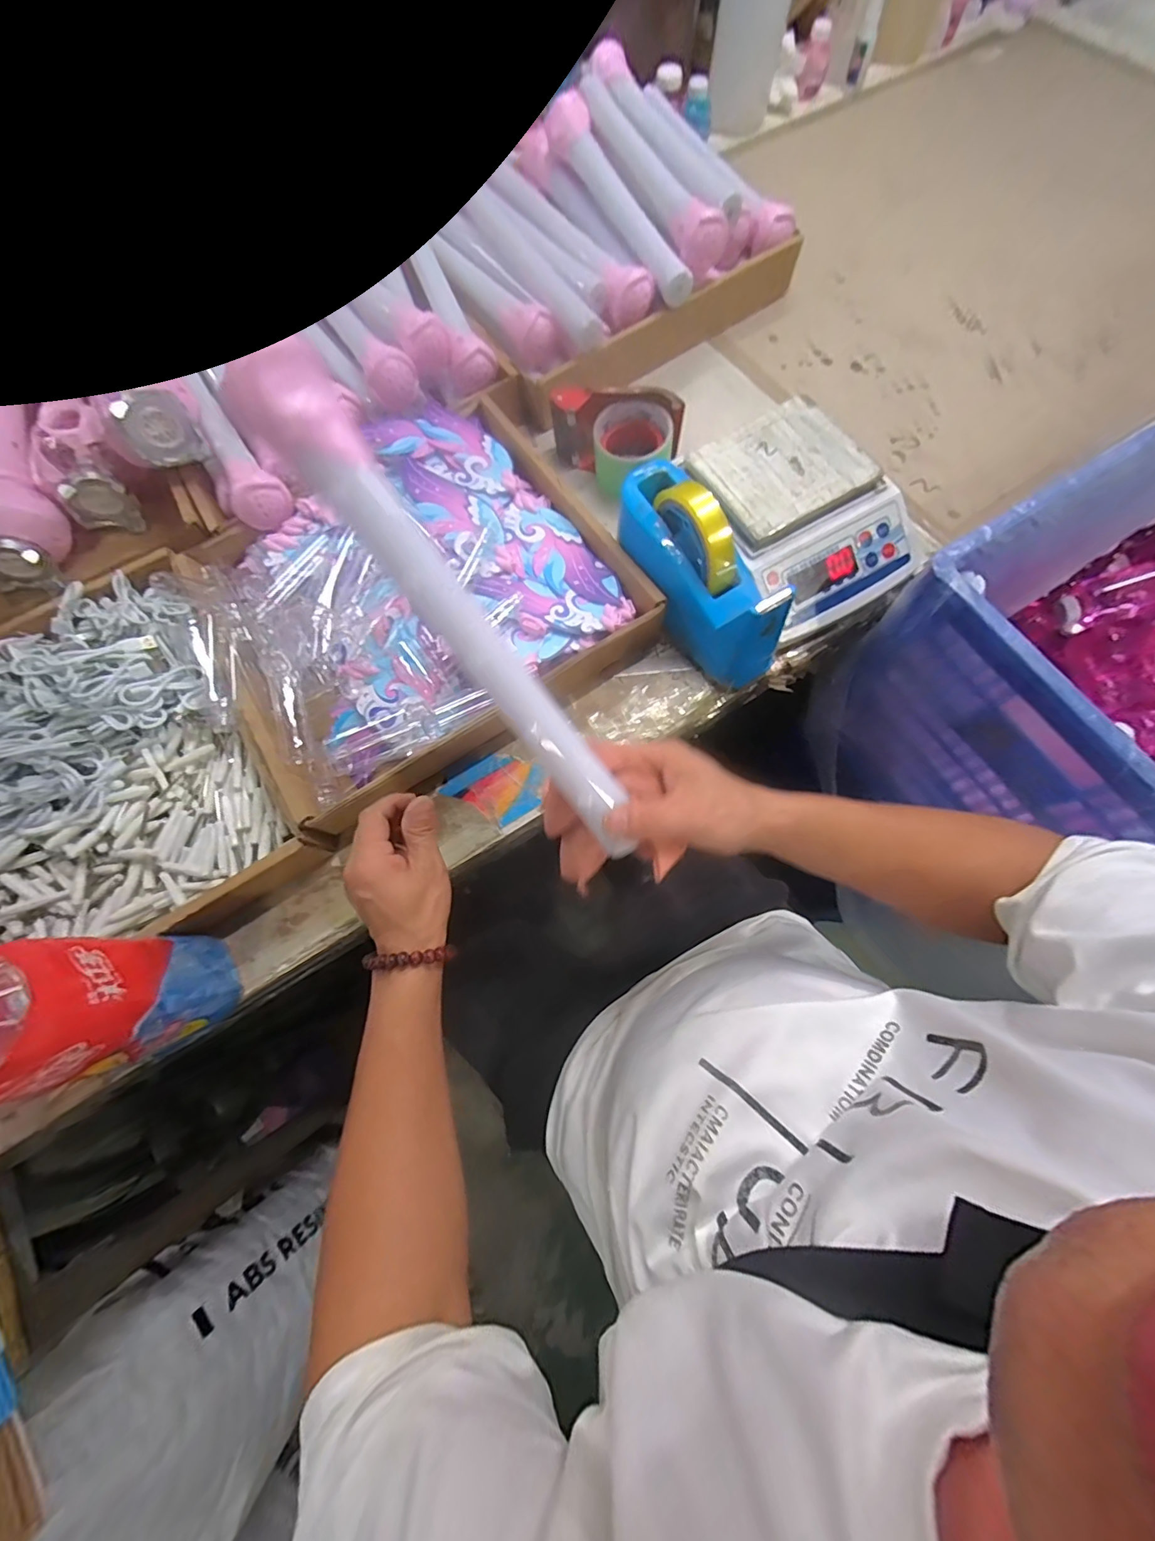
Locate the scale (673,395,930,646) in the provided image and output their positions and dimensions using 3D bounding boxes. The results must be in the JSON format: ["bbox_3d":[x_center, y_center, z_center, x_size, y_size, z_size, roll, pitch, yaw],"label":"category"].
[{"bbox_3d":[0.223,-0.252,0.482,0.183,0.074,0.206,-30,74,-7],"label":"scale"}]

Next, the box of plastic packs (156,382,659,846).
[{"bbox_3d":[-0.168,-0.183,0.488,0.376,0.059,0.355,-33,75,-8],"label":"box of plastic packs"}]

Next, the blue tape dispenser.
[{"bbox_3d":[0.114,-0.182,0.435,0.071,0.108,0.215,-31,88,-7],"label":"blue tape dispenser"}]

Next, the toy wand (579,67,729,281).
[{"bbox_3d":[0.088,-0.702,0.569,0.052,0.043,0.282,-22,74,-4],"label":"toy wand"}]

